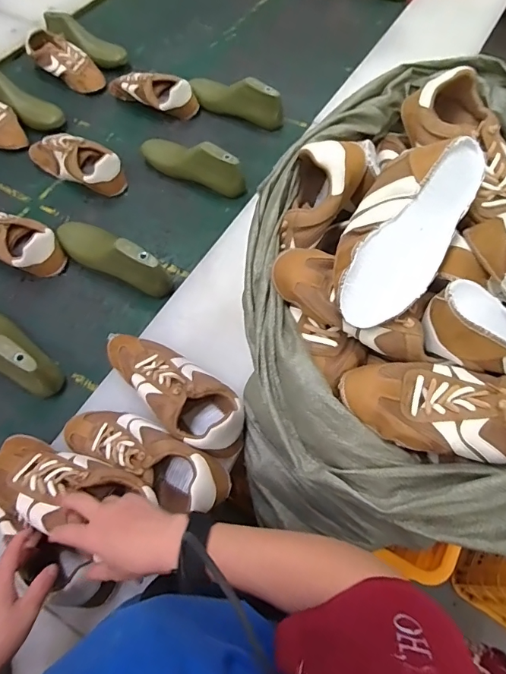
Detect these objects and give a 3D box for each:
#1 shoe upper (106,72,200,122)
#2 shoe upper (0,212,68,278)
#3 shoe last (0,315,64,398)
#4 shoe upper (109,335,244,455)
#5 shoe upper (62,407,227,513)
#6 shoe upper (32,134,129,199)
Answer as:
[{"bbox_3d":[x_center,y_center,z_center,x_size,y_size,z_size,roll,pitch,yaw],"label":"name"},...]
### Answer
[{"bbox_3d":[-0.264,-0.605,1.075,0.249,0.082,0.073,18,64,9],"label":"shoe upper"},{"bbox_3d":[-0.467,-0.190,0.836,0.214,0.080,0.094,26,66,13],"label":"shoe upper"},{"bbox_3d":[-0.427,0.011,0.715,0.263,0.099,0.072,32,67,15],"label":"shoe last"},{"bbox_3d":[-0.115,0.070,0.630,0.252,0.073,0.100,41,69,18],"label":"shoe upper"},{"bbox_3d":[-0.154,0.158,0.580,0.245,0.070,0.088,24,65,12],"label":"shoe upper"},{"bbox_3d":[-0.389,-0.396,0.957,0.240,0.074,0.090,28,66,13],"label":"shoe upper"}]

